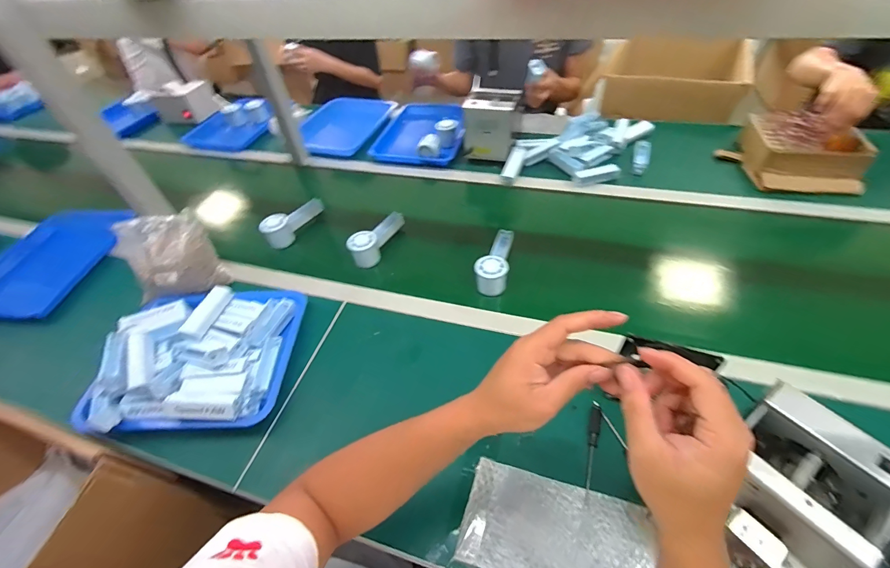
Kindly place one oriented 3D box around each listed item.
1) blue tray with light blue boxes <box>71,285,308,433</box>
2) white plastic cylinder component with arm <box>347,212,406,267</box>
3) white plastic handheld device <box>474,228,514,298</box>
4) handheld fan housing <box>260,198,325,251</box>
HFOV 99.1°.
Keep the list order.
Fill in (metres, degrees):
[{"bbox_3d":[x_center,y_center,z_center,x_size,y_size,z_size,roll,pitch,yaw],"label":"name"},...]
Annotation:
[{"bbox_3d":[-0.423,0.115,0.652,0.317,0.075,0.262,-4,48,2],"label":"blue tray with light blue boxes"},{"bbox_3d":[-0.146,-0.105,0.837,0.049,0.062,0.157,21,53,22],"label":"white plastic cylinder component with arm"},{"bbox_3d":[0.104,-0.055,0.757,0.058,0.057,0.160,8,50,13],"label":"white plastic handheld device"},{"bbox_3d":[-0.356,-0.150,0.895,0.055,0.062,0.160,17,52,20],"label":"handheld fan housing"}]

